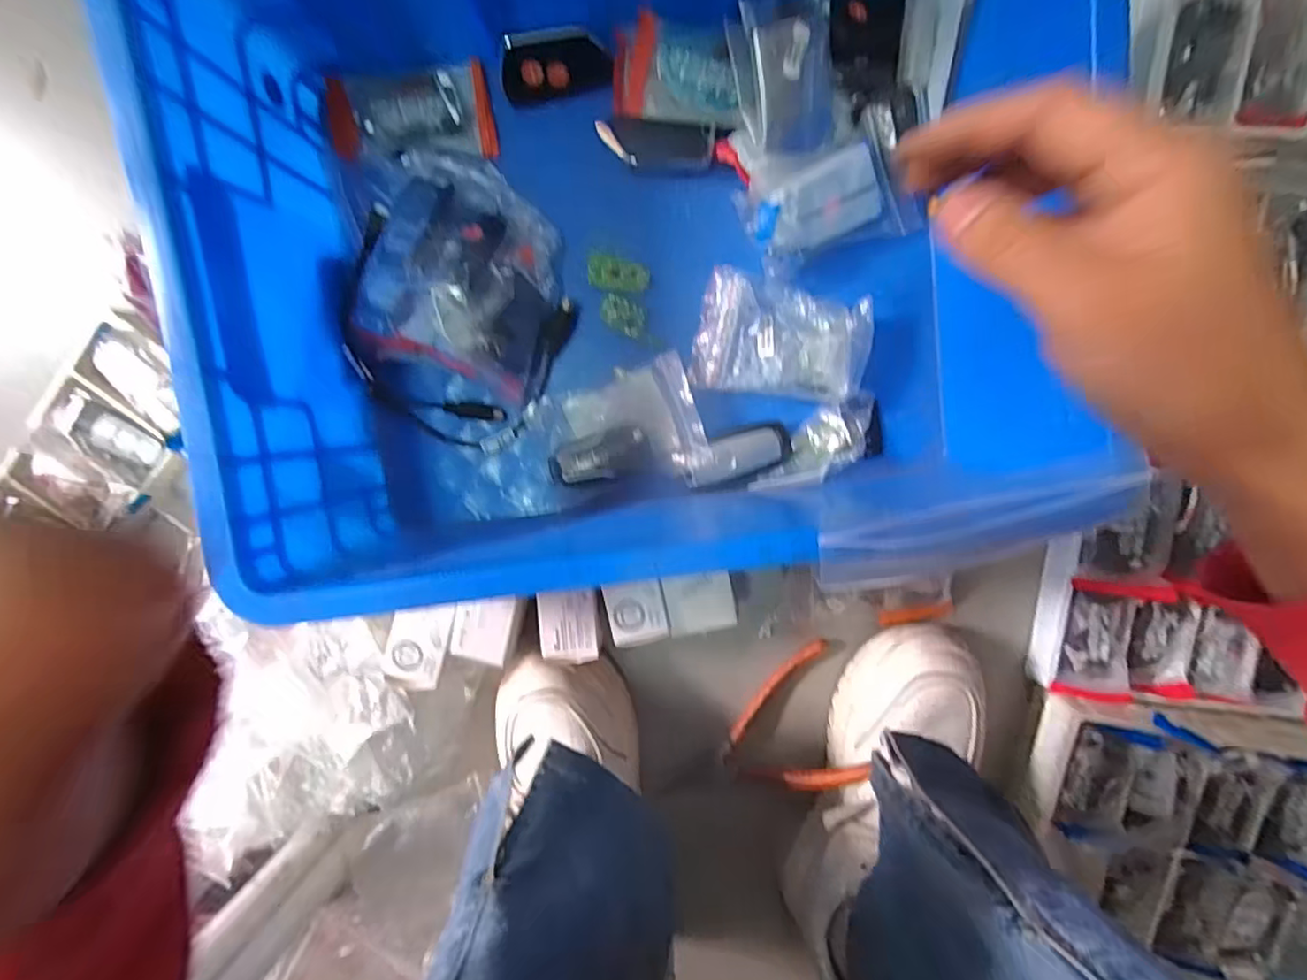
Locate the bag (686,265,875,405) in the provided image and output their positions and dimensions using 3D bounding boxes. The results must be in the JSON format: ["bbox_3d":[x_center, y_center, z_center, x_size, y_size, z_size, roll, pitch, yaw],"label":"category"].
[{"bbox_3d":[0.084,-0.100,0.405,0.108,0.015,0.070,8,97,1],"label":"bag"}]

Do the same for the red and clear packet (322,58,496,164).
[{"bbox_3d":[-0.155,-0.239,0.390,0.101,0.019,0.047,-4,96,3],"label":"red and clear packet"}]

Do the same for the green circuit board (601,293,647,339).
[{"bbox_3d":[-0.020,-0.117,0.412,0.030,0.004,0.021,27,97,-1],"label":"green circuit board"}]

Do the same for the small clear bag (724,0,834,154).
[{"bbox_3d":[0.079,-0.240,0.357,0.049,0.015,0.078,-21,121,-6],"label":"small clear bag"}]

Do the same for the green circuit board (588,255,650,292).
[{"bbox_3d":[-0.024,-0.144,0.411,0.041,0.004,0.020,12,97,1],"label":"green circuit board"}]

